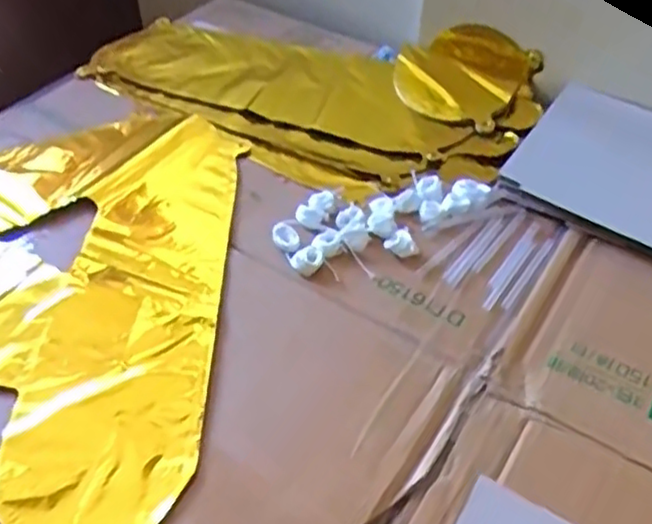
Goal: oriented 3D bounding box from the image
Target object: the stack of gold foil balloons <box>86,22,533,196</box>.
[{"bbox_3d":[-0.014,-0.177,0.657,0.406,0.031,0.254,26,50,22],"label":"stack of gold foil balloons"}]

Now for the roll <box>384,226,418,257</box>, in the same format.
[{"bbox_3d":[0.054,-0.013,0.498,0.021,0.009,0.021,1,46,-1],"label":"roll"}]

